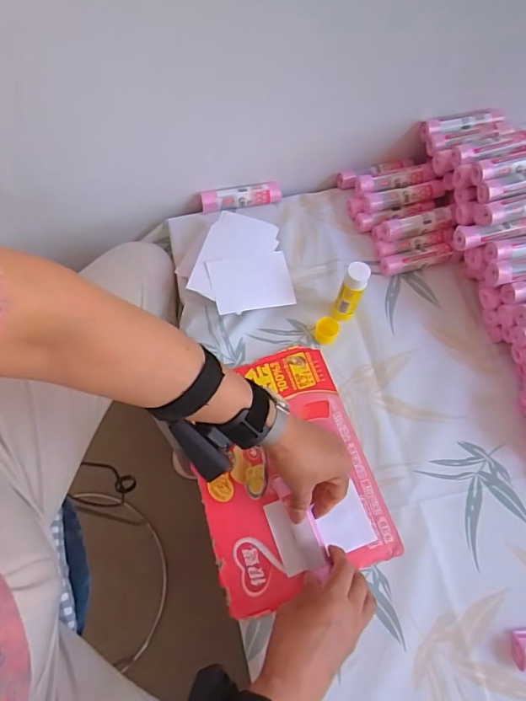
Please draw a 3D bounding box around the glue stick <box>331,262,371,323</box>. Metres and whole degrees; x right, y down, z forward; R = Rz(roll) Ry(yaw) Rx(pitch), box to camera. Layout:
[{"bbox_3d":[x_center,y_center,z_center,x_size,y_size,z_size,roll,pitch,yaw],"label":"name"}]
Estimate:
[{"bbox_3d":[0.111,-0.072,0.603,0.028,0.101,0.024,19,65,7],"label":"glue stick"}]

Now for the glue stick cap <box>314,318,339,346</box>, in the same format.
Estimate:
[{"bbox_3d":[0.083,-0.027,0.622,0.029,0.026,0.026,14,65,5],"label":"glue stick cap"}]

